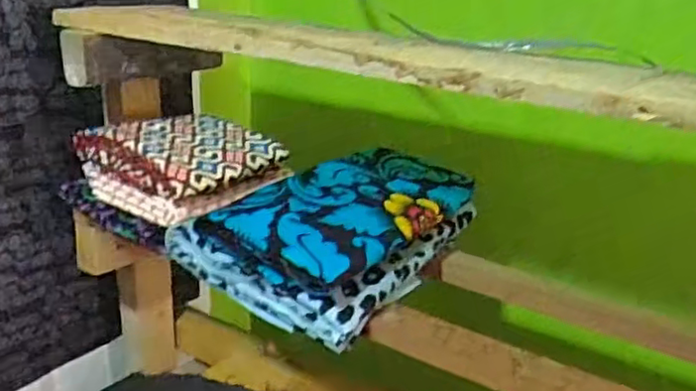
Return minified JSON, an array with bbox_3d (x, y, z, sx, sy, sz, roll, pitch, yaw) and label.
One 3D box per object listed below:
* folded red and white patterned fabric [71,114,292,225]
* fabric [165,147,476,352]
[{"bbox_3d":[-0.177,-0.039,0.722,0.157,0.067,0.162,15,22,29],"label":"folded red and white patterned fabric"},{"bbox_3d":[-0.007,0.027,0.662,0.192,0.083,0.280,16,23,33],"label":"fabric"}]

